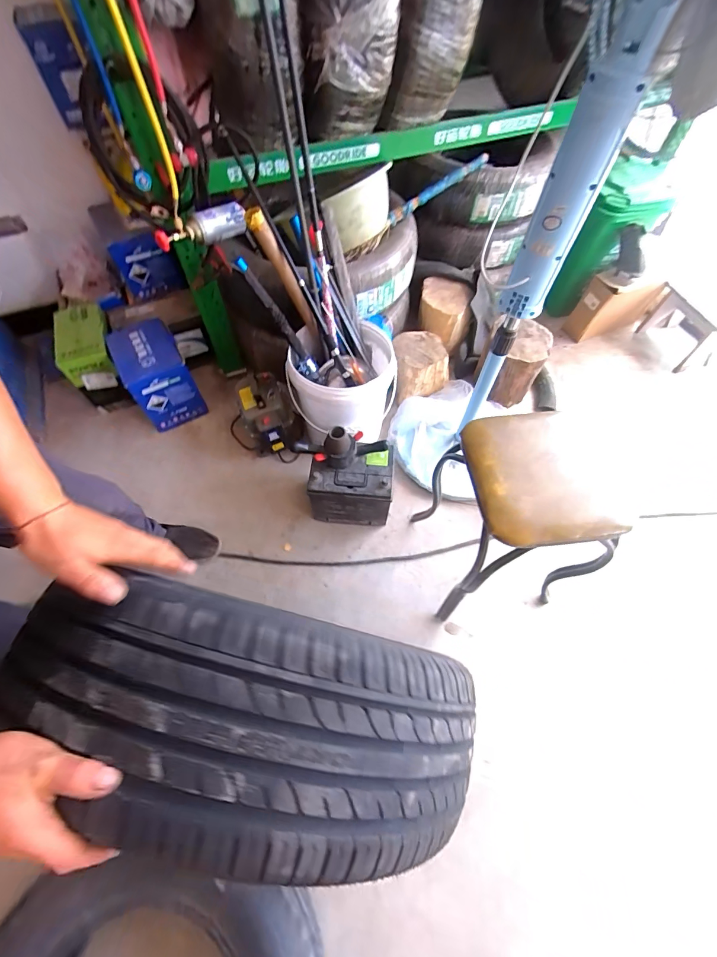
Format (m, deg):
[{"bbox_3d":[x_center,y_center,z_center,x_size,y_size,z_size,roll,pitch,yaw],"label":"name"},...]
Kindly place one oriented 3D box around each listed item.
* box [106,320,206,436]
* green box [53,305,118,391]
[{"bbox_3d":[-0.678,-0.343,1.283,0.186,0.259,0.270,-27,65,-17],"label":"box"},{"bbox_3d":[-0.901,-0.437,1.262,0.146,0.147,0.259,-16,62,-11],"label":"green box"}]

